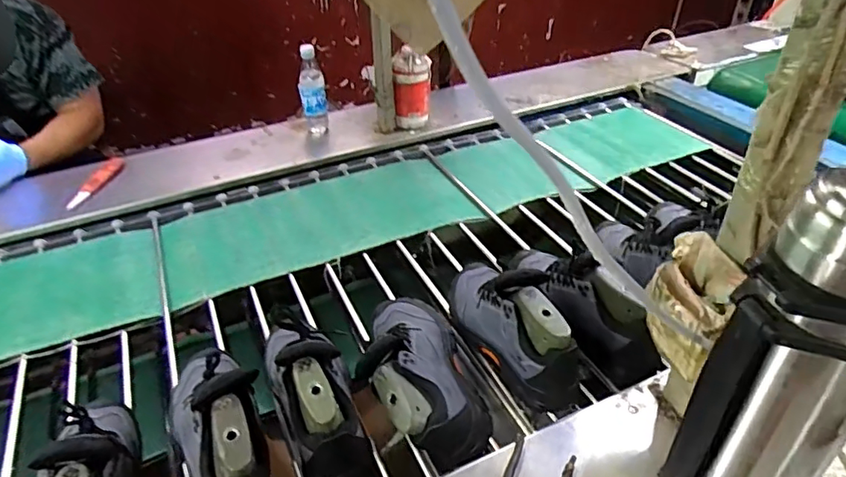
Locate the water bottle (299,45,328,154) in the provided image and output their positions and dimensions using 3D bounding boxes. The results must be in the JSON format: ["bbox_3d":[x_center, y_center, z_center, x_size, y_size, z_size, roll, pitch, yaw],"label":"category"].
[{"bbox_3d":[-0.273,-0.350,1.373,0.066,0.222,0.063,-1,38,1],"label":"water bottle"}]

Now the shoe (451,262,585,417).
[{"bbox_3d":[0.123,0.110,0.809,0.100,0.126,0.287,-20,41,-22],"label":"shoe"}]

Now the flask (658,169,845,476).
[{"bbox_3d":[0.311,0.139,0.483,0.094,0.399,0.114,-29,45,-31],"label":"flask"}]

